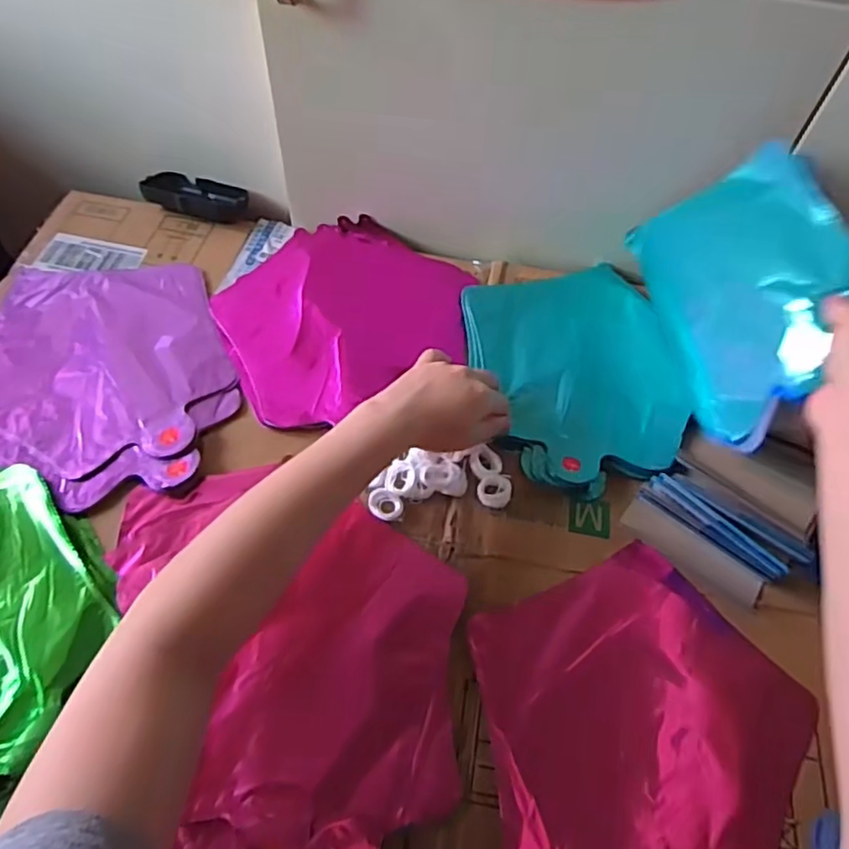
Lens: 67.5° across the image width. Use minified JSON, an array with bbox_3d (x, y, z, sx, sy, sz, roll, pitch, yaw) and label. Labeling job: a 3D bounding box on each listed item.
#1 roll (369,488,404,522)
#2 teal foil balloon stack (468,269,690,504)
[{"bbox_3d":[-0.031,0.063,0.504,0.027,0.005,0.024,6,56,2],"label":"roll"},{"bbox_3d":[0.143,-0.050,0.587,0.199,0.020,0.232,-9,57,-7],"label":"teal foil balloon stack"}]

